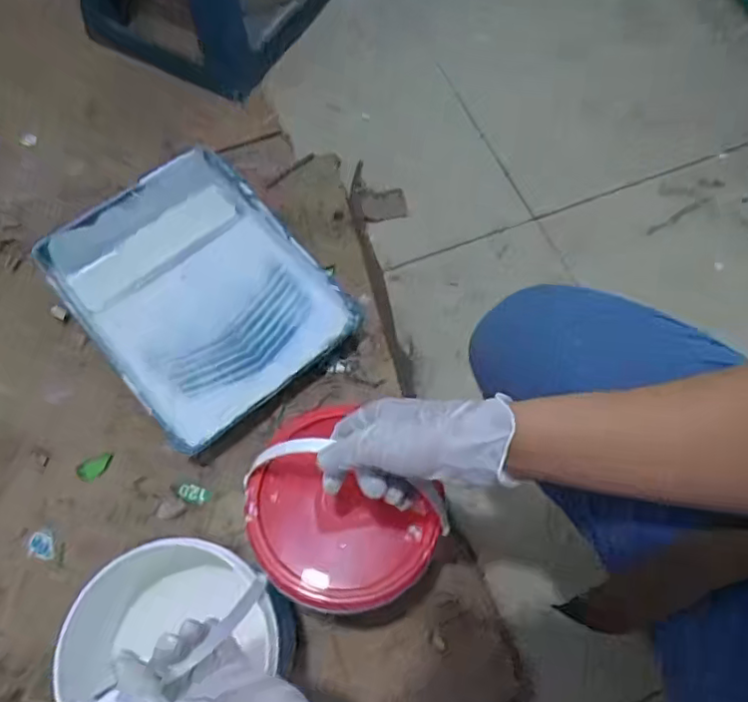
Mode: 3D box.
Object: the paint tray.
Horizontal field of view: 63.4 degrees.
[{"bbox_3d":[-0.230,-0.073,0.805,0.279,0.078,0.368,-39,70,-17],"label":"paint tray"}]

